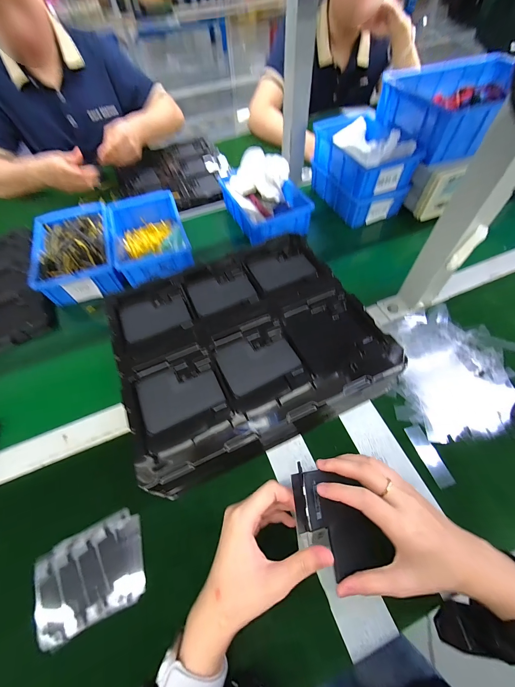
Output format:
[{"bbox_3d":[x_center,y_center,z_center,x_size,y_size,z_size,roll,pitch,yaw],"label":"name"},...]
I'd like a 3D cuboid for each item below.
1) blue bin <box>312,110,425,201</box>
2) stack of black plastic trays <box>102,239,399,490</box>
[{"bbox_3d":[0.220,-0.398,0.582,0.140,0.064,0.203,-18,58,-9],"label":"blue bin"},{"bbox_3d":[-0.020,0.005,0.396,0.314,0.087,0.285,-23,59,-12],"label":"stack of black plastic trays"}]

